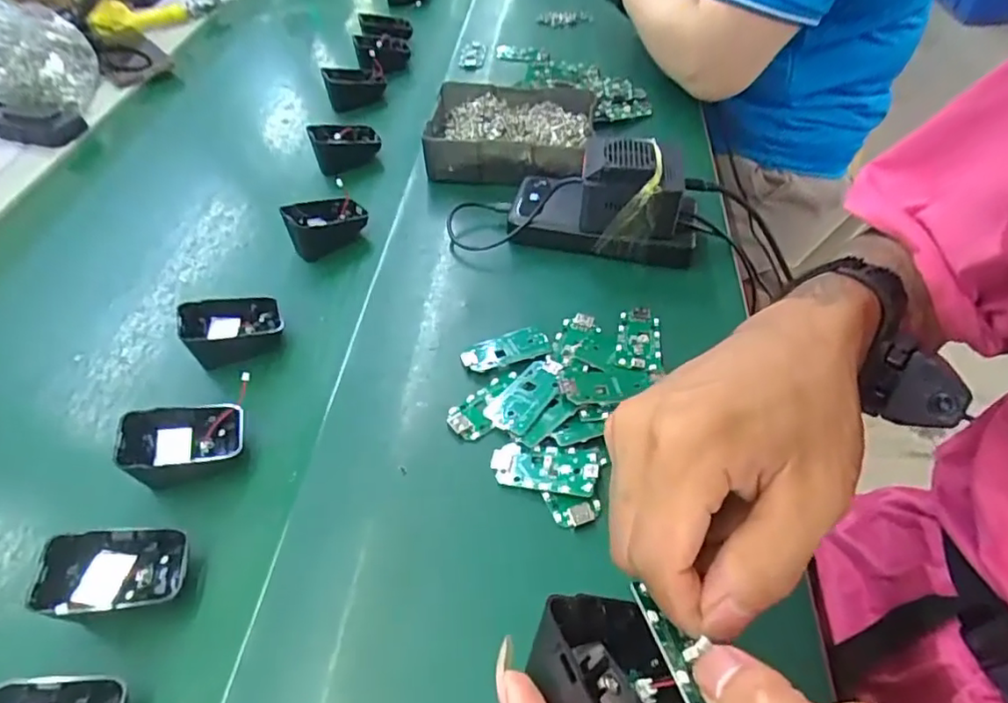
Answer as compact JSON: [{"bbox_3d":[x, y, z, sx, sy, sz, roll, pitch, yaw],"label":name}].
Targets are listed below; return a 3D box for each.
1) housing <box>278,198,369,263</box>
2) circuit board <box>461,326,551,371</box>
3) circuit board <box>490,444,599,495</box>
[{"bbox_3d":[-0.154,-0.113,0.527,0.074,0.033,0.054,-32,54,-22],"label":"housing"},{"bbox_3d":[0.001,-0.003,0.429,0.063,0.007,0.030,-18,50,-11],"label":"circuit board"},{"bbox_3d":[0.024,0.072,0.367,0.065,0.008,0.028,7,50,11],"label":"circuit board"}]

